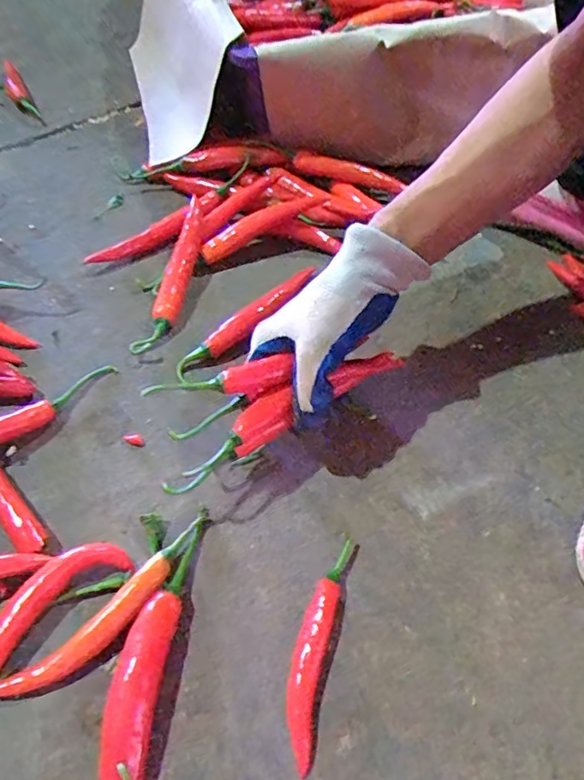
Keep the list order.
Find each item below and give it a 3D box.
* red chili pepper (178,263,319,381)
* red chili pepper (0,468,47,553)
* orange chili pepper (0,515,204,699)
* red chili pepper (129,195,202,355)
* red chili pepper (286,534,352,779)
[{"bbox_3d":[-0.035,-0.063,0.464,0.022,0.017,0.158,38,64,21],"label":"red chili pepper"},{"bbox_3d":[-0.194,0.077,0.371,0.018,0.014,0.083,-35,64,-23],"label":"red chili pepper"},{"bbox_3d":[-0.110,0.137,0.335,0.147,0.015,0.026,-37,65,-24],"label":"orange chili pepper"},{"bbox_3d":[-0.103,-0.106,0.482,0.026,0.020,0.166,12,70,6],"label":"red chili pepper"},{"bbox_3d":[0.014,0.155,0.335,0.020,0.013,0.130,12,56,6],"label":"red chili pepper"}]

